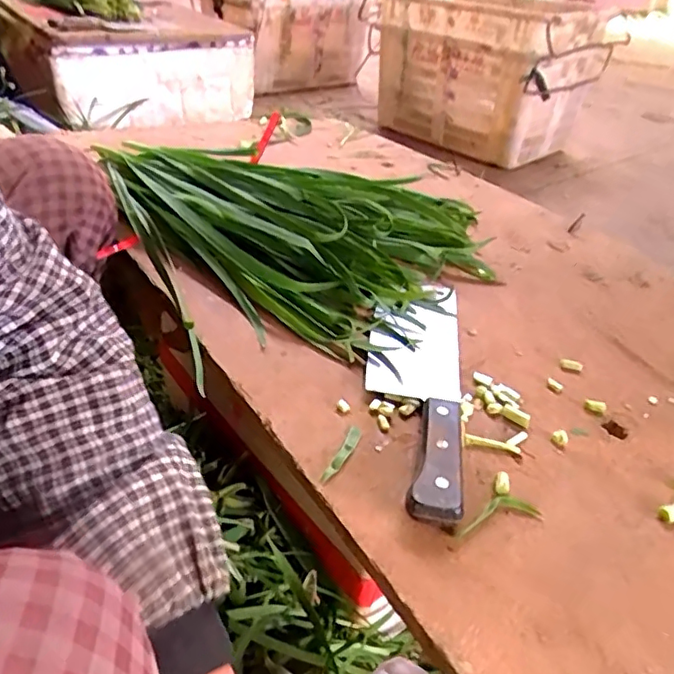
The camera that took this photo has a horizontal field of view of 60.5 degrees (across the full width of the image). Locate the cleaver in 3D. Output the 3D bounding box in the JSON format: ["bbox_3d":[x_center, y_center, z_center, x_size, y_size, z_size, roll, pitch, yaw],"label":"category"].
[{"bbox_3d":[0.057,0.022,0.421,0.067,0.019,0.257,10,37,4],"label":"cleaver"}]

